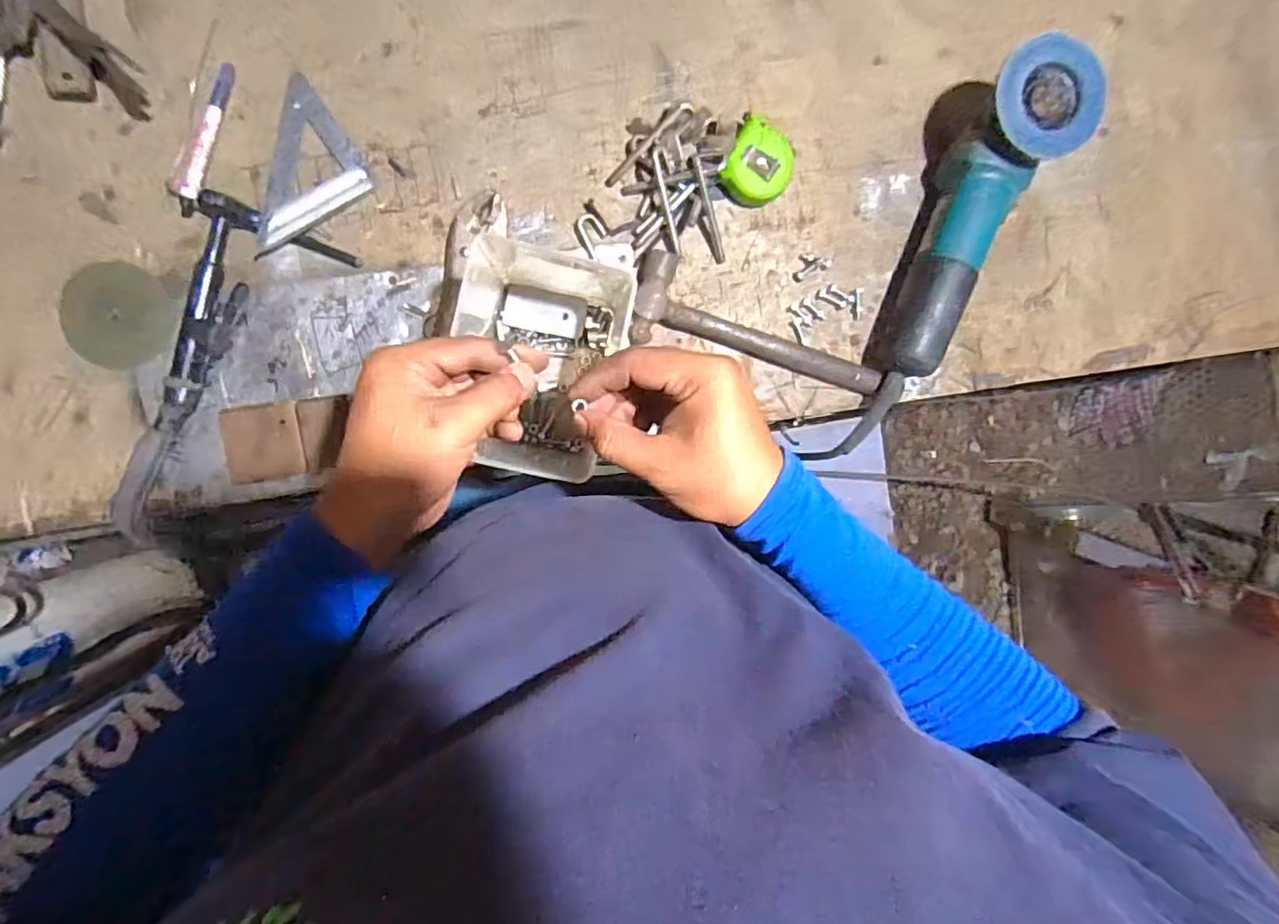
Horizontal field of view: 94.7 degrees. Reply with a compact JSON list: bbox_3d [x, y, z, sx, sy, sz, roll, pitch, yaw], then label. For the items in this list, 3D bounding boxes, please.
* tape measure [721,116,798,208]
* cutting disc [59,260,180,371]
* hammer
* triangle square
[{"bbox_3d":[0.112,-0.278,0.555,0.061,0.034,0.067,25,93,-6],"label":"tape measure"},{"bbox_3d":[-0.475,-0.134,0.540,0.100,0.008,0.095,0,92,-4],"label":"cutting disc"},{"bbox_3d":[0.118,-0.132,0.580,0.252,0.028,0.083,14,94,-5],"label":"hammer"},{"bbox_3d":[-0.321,-0.266,0.530,0.123,0.017,0.109,-37,96,0],"label":"triangle square"}]

